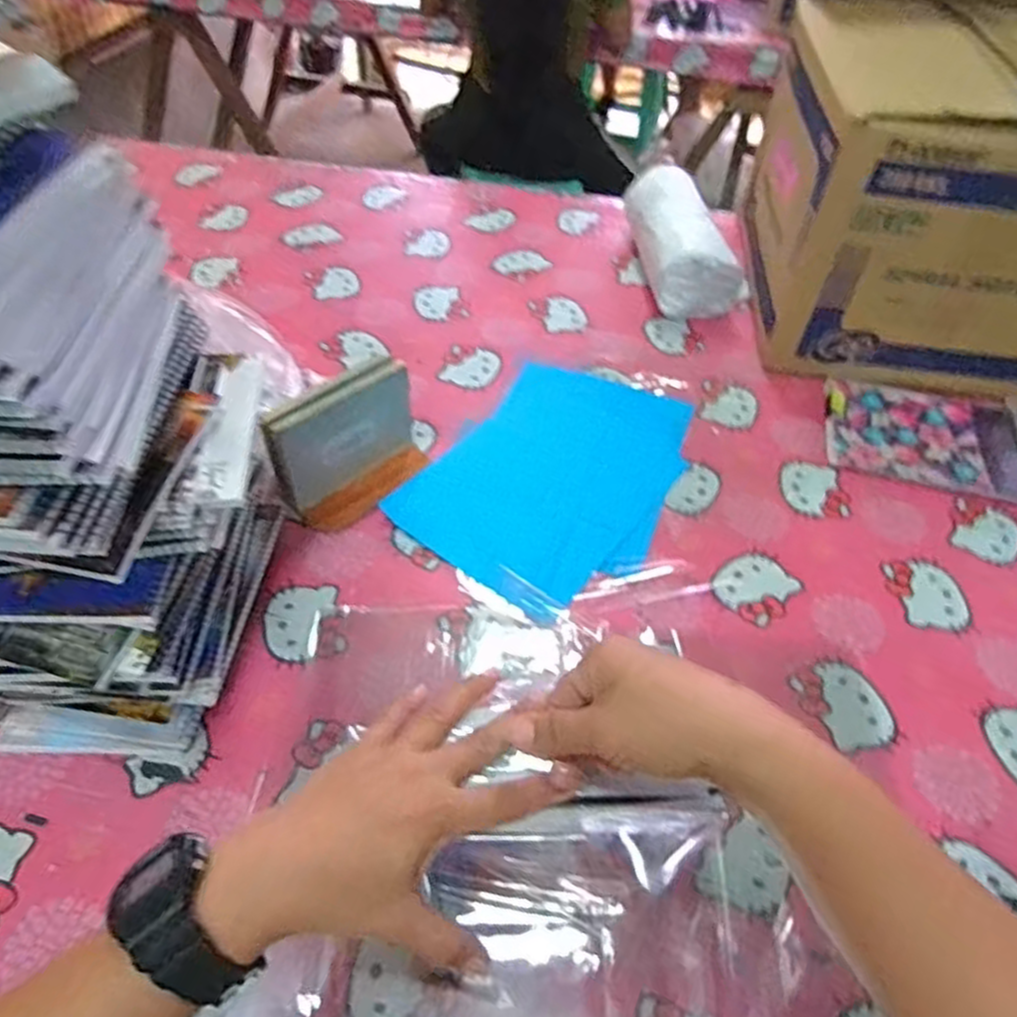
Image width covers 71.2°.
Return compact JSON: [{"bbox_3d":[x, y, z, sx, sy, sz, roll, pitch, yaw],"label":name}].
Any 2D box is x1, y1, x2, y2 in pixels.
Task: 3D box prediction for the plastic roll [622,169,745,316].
[{"bbox_3d":[0.242,-0.376,1.006,0.100,0.116,0.245,-5,50,-7],"label":"plastic roll"}]

